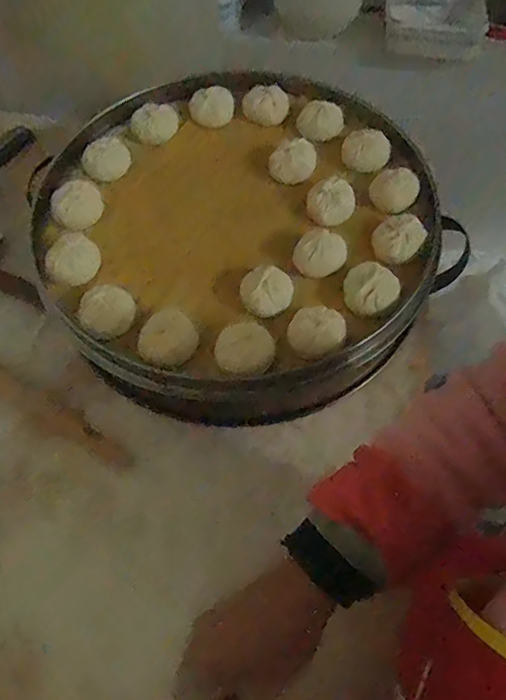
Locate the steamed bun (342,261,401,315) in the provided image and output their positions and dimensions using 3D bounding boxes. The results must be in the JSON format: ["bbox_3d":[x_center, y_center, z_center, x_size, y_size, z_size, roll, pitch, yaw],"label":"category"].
[{"bbox_3d":[0.128,-0.068,0.549,0.060,0.029,0.051,39,69,22],"label":"steamed bun"}]

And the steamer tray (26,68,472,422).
[{"bbox_3d":[-0.019,-0.158,0.652,0.487,0.133,0.493,-24,62,-11],"label":"steamer tray"}]

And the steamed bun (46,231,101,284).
[{"bbox_3d":[-0.209,-0.105,0.577,0.060,0.024,0.055,-1,60,2],"label":"steamed bun"}]

